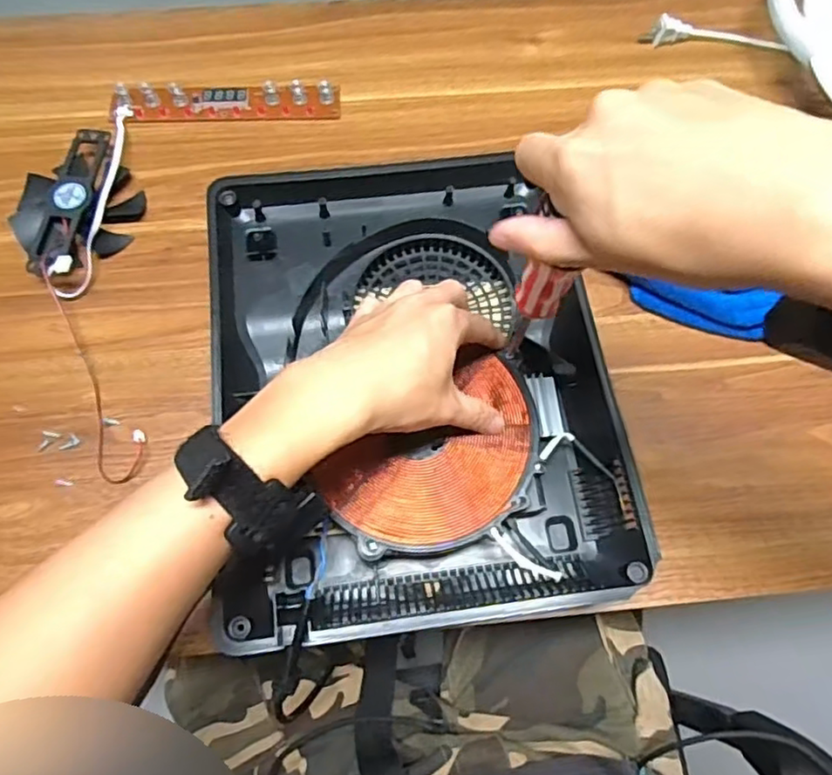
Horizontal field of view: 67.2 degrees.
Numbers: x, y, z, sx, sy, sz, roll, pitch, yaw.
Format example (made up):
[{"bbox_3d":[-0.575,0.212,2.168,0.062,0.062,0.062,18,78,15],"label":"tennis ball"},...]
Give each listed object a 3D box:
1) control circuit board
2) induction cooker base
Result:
[{"bbox_3d":[-0.173,-0.260,0.574,0.203,0.019,0.038,-5,69,-4],"label":"control circuit board"},{"bbox_3d":[-0.006,-0.015,0.454,0.265,0.049,0.349,-7,69,-4],"label":"induction cooker base"}]

